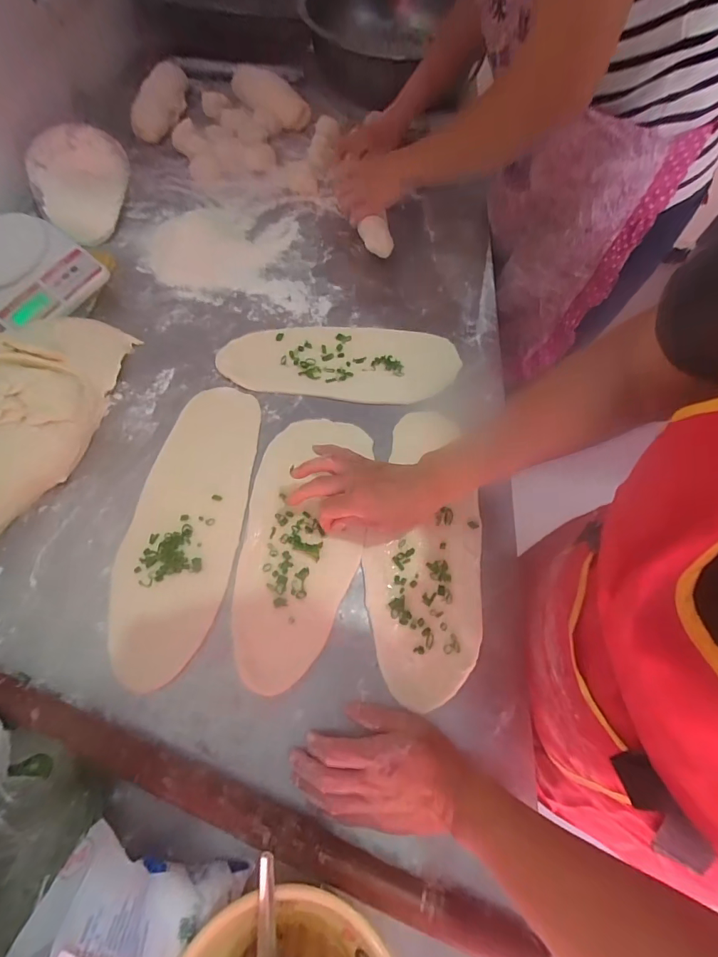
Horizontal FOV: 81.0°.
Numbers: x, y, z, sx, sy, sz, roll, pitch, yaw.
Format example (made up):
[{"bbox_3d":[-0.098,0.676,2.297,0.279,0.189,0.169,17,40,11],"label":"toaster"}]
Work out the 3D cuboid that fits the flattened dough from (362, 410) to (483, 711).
[{"bbox_3d":[0.074,0.067,0.472,0.125,0.012,0.326,5,65,-1],"label":"flattened dough"}]

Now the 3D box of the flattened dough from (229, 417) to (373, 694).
[{"bbox_3d":[-0.063,0.063,0.472,0.128,0.011,0.307,5,63,-1],"label":"flattened dough"}]

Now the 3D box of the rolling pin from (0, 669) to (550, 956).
[{"bbox_3d":[-0.113,0.278,0.354,0.545,0.030,0.027,21,65,7],"label":"rolling pin"}]

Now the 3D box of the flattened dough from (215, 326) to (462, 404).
[{"bbox_3d":[-0.025,-0.166,0.580,0.313,0.013,0.126,4,65,-1],"label":"flattened dough"}]

